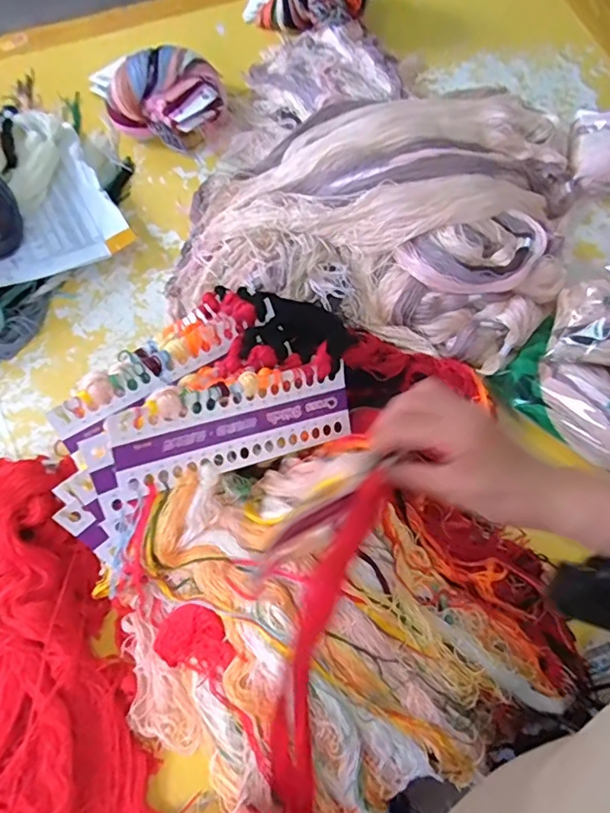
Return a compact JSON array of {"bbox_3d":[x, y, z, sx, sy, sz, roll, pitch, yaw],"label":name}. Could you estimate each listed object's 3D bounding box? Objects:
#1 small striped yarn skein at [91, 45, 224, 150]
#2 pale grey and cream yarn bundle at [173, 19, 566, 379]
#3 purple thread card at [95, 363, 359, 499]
[{"bbox_3d":[-0.208,-0.479,0.812,0.167,0.101,0.134,18,71,8],"label":"small striped yarn skein"},{"bbox_3d":[0.113,-0.332,0.736,0.513,0.090,0.522,11,70,5],"label":"pale grey and cream yarn bundle"},{"bbox_3d":[-0.058,0.019,0.512,0.247,0.010,0.076,-13,111,-28],"label":"purple thread card"}]

